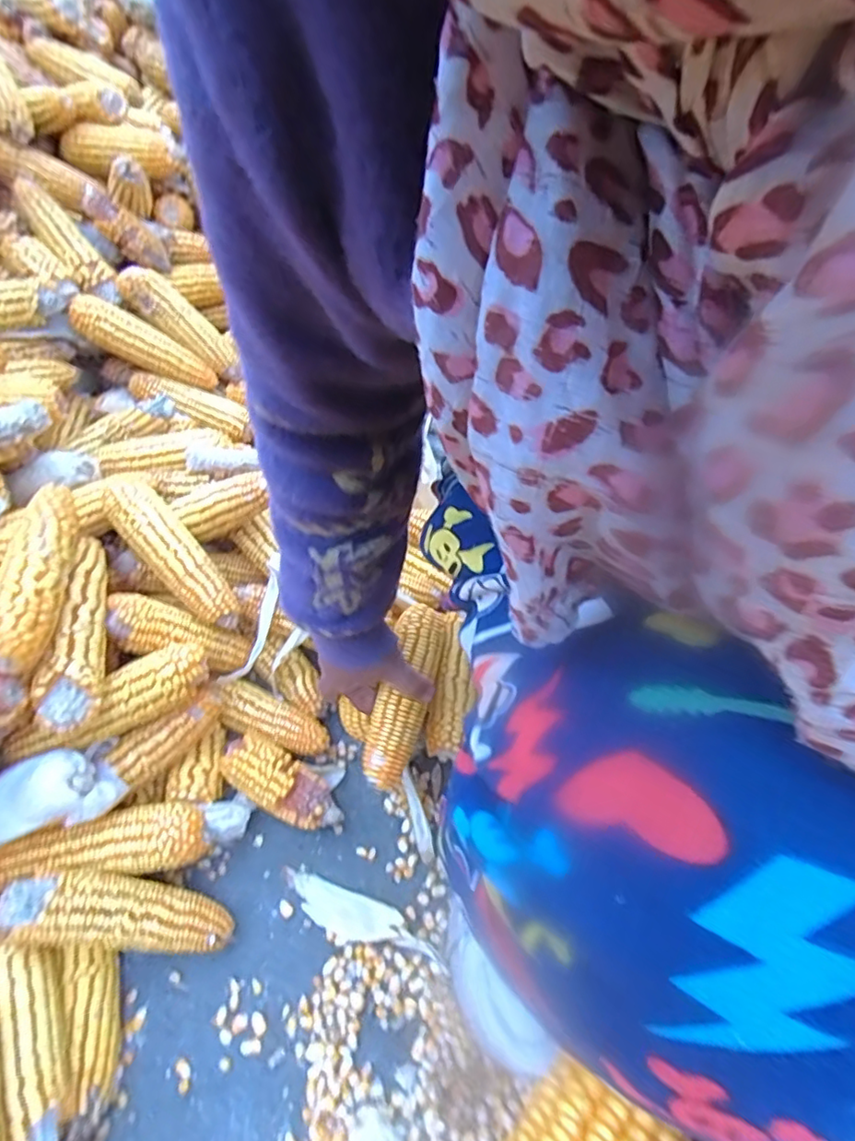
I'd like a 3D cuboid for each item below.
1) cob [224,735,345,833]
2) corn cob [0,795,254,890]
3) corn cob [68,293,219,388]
[{"bbox_3d":[-0.137,0.200,0.560,0.125,0.050,0.049,22,57,18],"label":"cob"},{"bbox_3d":[-0.256,0.229,0.498,0.203,0.049,0.051,-3,51,-20],"label":"corn cob"},{"bbox_3d":[-0.369,-0.289,0.781,0.177,0.052,0.058,23,42,-36],"label":"corn cob"}]

